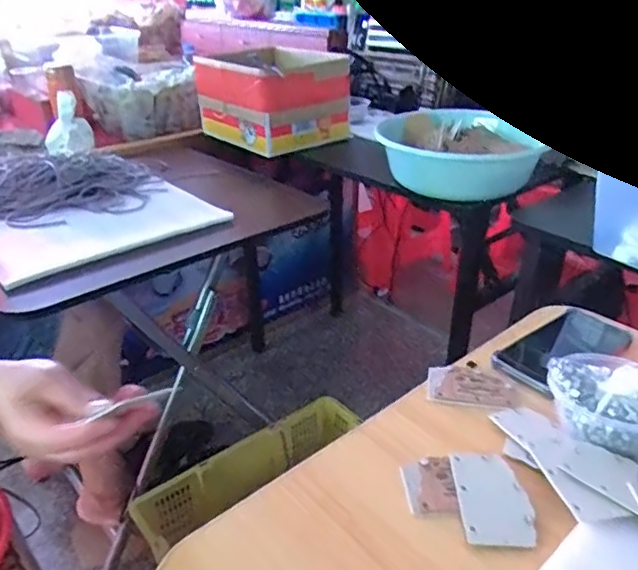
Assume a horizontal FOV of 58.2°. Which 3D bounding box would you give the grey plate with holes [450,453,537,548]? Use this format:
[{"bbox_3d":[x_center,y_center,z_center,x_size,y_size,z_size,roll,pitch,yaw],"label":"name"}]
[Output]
[{"bbox_3d":[0.137,0.168,0.456,0.054,0.004,0.084,0,32,-1],"label":"grey plate with holes"}]

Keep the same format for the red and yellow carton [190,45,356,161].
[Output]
[{"bbox_3d":[-0.105,-0.429,1.289,0.233,0.201,0.288,-25,37,-36],"label":"red and yellow carton"}]

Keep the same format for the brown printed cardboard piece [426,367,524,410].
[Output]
[{"bbox_3d":[0.156,0.104,0.581,0.089,0.005,0.055,7,30,13],"label":"brown printed cardboard piece"}]

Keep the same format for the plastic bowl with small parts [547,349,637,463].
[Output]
[{"bbox_3d":[0.263,0.093,0.511,0.101,0.054,0.097,0,29,0],"label":"plastic bowl with small parts"}]

